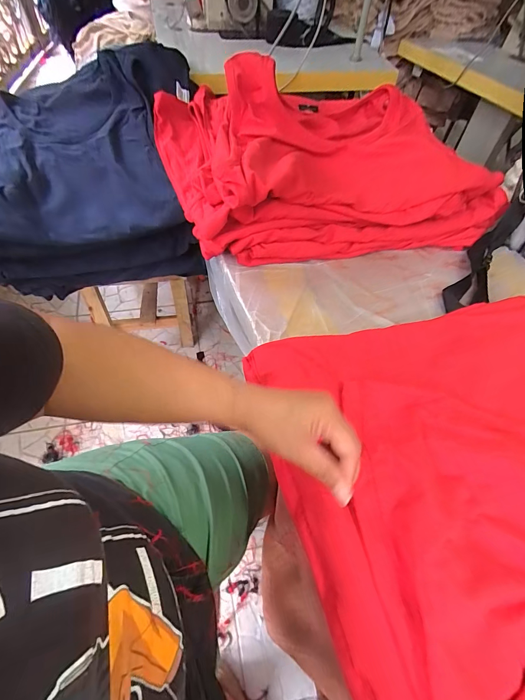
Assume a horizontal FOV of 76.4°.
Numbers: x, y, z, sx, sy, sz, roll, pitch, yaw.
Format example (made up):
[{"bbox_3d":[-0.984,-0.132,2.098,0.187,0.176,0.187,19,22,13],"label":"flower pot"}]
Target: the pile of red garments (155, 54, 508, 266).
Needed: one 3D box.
[{"bbox_3d":[0.098,-0.333,0.577,0.533,0.200,0.349,-5,55,-10],"label":"pile of red garments"}]

